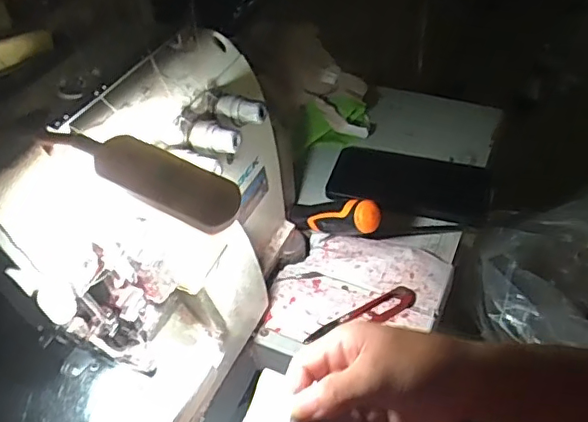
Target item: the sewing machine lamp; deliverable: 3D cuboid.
[{"bbox_3d":[-0.080,-0.022,0.295,0.108,0.016,0.031,25,49,3],"label":"sewing machine lamp"}]

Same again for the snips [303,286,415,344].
[{"bbox_3d":[0.061,0.092,0.488,0.104,0.008,0.025,-23,49,-20],"label":"snips"}]

